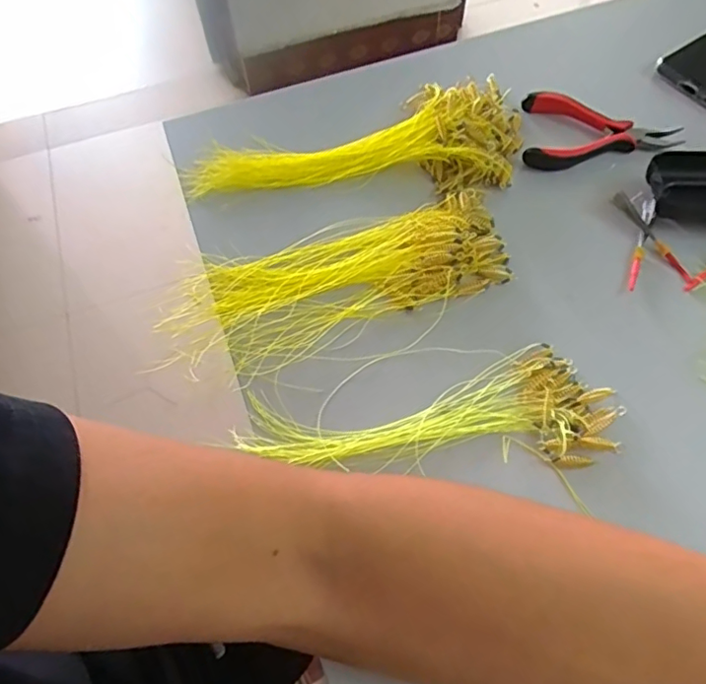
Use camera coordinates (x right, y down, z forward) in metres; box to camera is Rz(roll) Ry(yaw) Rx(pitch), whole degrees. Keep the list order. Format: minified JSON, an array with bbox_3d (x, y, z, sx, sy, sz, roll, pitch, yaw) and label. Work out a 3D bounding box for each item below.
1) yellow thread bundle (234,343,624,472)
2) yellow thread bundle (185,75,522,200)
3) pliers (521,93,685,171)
[{"bbox_3d":[0.042,0.044,0.319,0.211,0.009,0.069,-6,62,-1],"label":"yellow thread bundle"},{"bbox_3d":[0.003,-0.159,0.424,0.256,0.026,0.108,-6,62,-1],"label":"yellow thread bundle"},{"bbox_3d":[0.186,-0.171,0.431,0.119,0.013,0.066,-9,62,-2],"label":"pliers"}]

